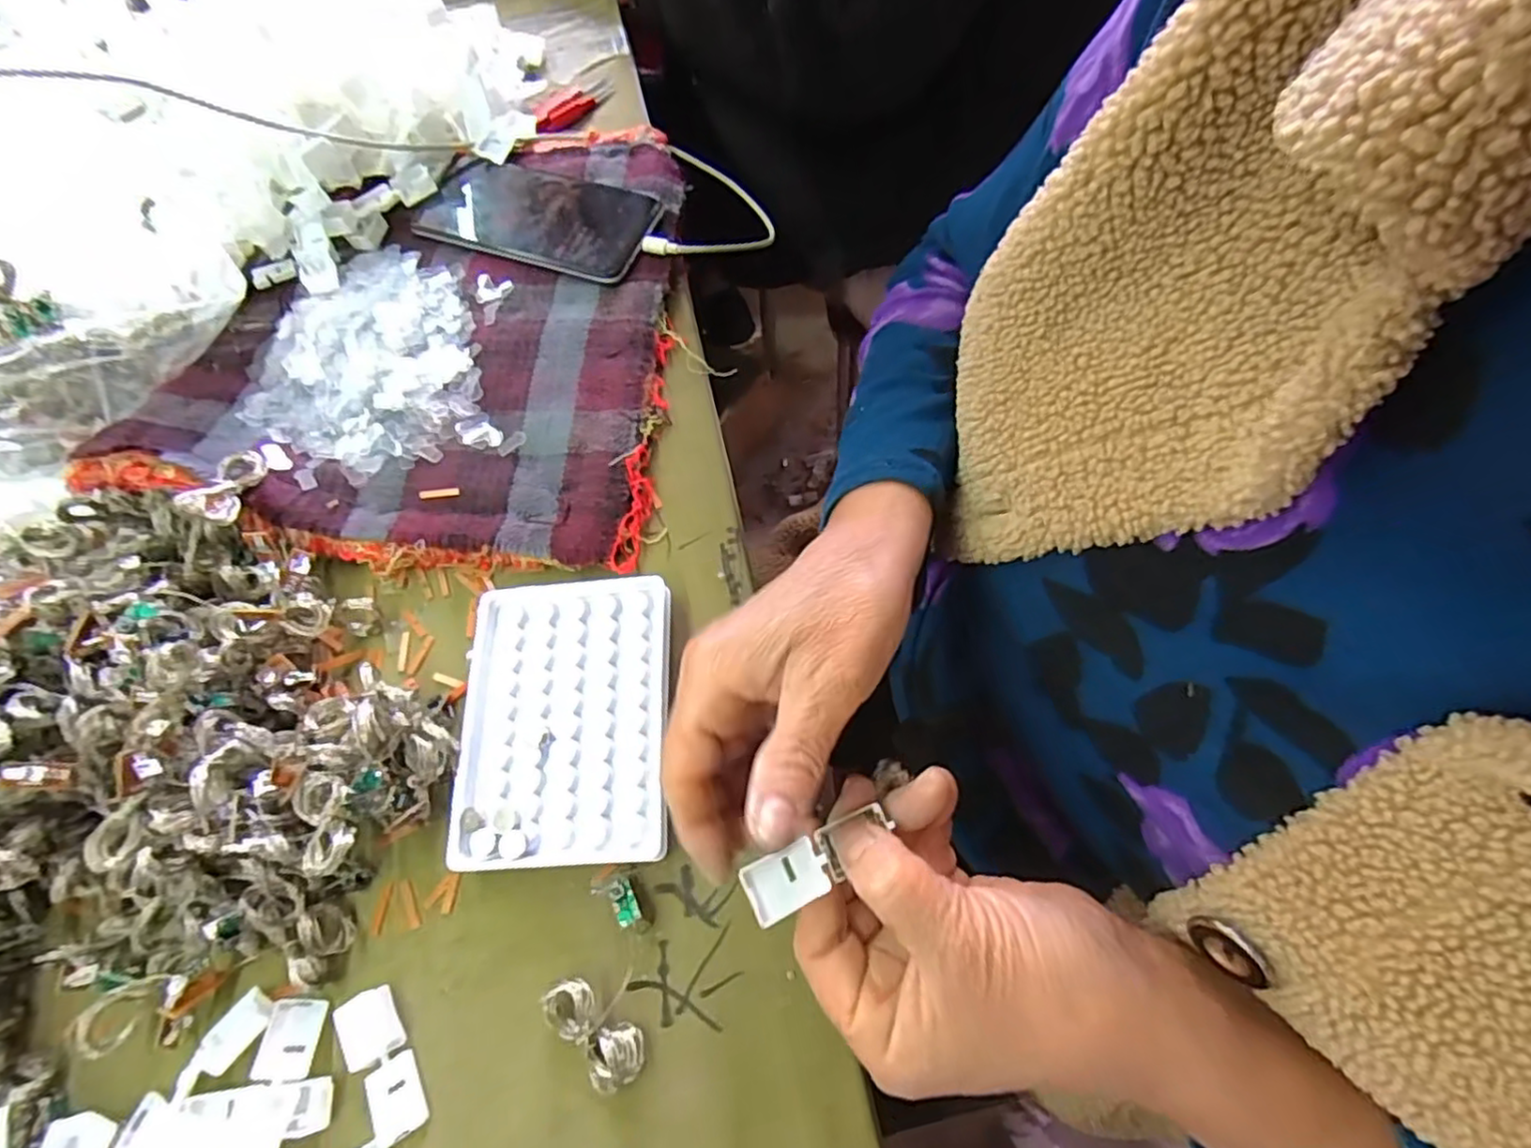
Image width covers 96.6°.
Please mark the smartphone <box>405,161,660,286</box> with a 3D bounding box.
[{"bbox_3d":[-0.158,-0.244,0.455,0.173,0.013,0.079,18,69,14],"label":"smartphone"}]

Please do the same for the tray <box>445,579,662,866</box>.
[{"bbox_3d":[-0.095,0.066,0.321,0.096,0.015,0.130,-6,65,4],"label":"tray"}]

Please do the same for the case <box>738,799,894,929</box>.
[{"bbox_3d":[0.017,0.097,0.234,0.052,0.007,0.020,-29,69,-19],"label":"case"}]

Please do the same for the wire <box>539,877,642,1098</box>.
[{"bbox_3d":[-0.069,0.164,0.276,0.038,0.012,0.073,-6,65,4],"label":"wire"}]

